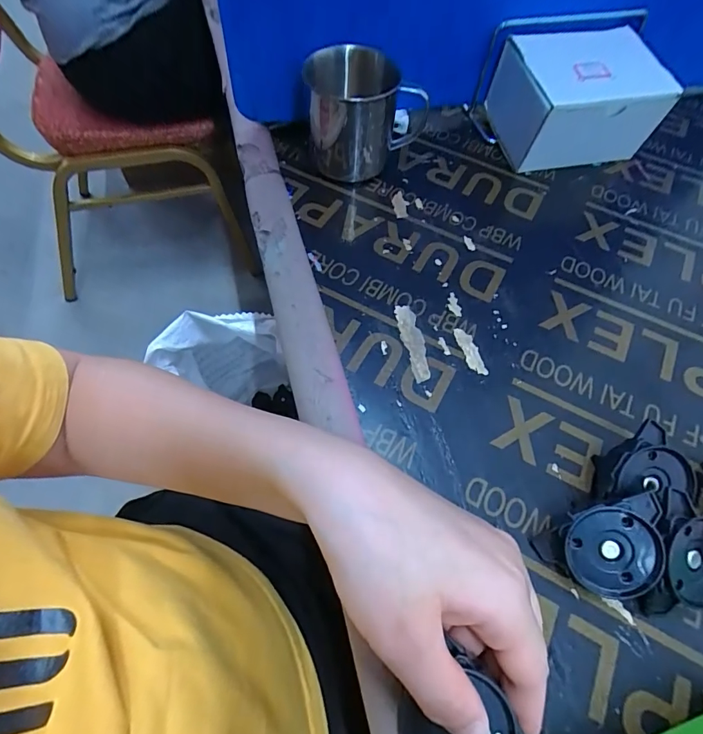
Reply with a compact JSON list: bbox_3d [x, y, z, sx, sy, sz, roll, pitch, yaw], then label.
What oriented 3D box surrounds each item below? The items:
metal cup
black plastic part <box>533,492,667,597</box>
[{"bbox_3d":[0.008,-0.207,0.338,0.084,0.072,0.083,1,61,-2],"label":"metal cup"},{"bbox_3d":[0.123,0.089,0.207,0.058,0.012,0.044,-10,90,15],"label":"black plastic part"}]

